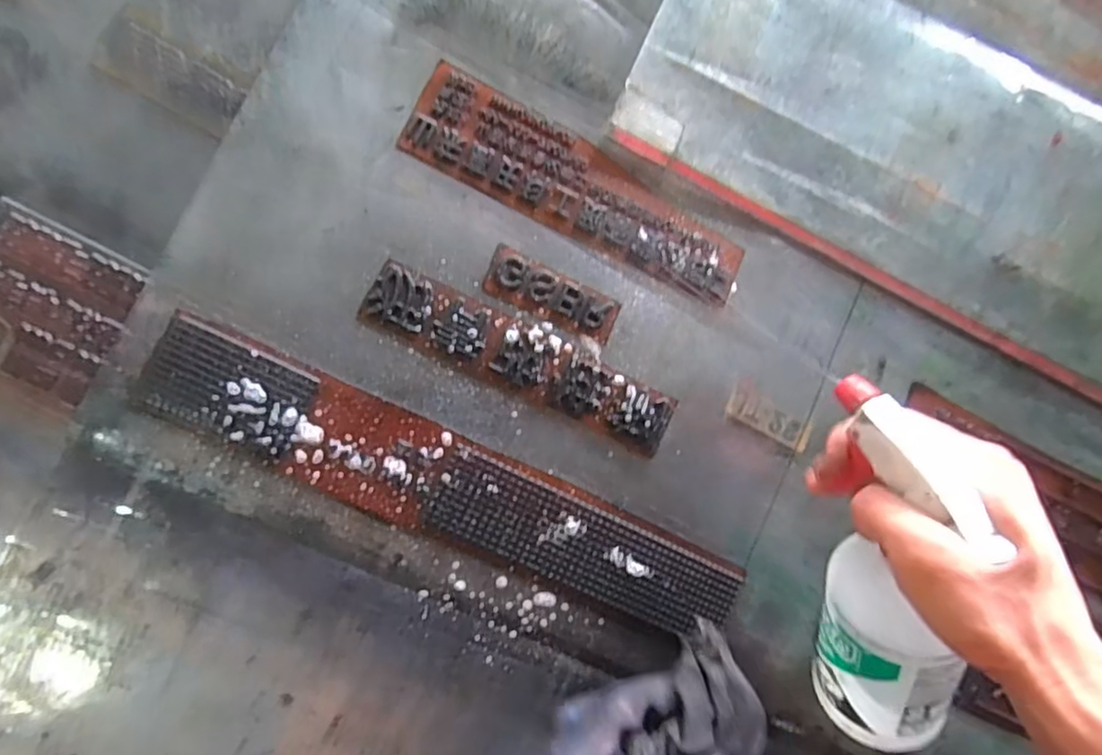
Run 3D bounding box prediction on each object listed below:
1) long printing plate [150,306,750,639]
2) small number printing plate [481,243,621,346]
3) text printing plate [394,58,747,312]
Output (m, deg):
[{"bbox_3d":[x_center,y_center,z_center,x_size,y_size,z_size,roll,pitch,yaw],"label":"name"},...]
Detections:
[{"bbox_3d":[-0.059,0.068,0.392,0.379,0.009,0.064,25,84,-6],"label":"long printing plate"},{"bbox_3d":[0.001,-0.053,0.407,0.087,0.005,0.033,25,84,-6],"label":"small number printing plate"},{"bbox_3d":[0.021,-0.127,0.416,0.231,0.008,0.066,26,84,-6],"label":"text printing plate"}]

